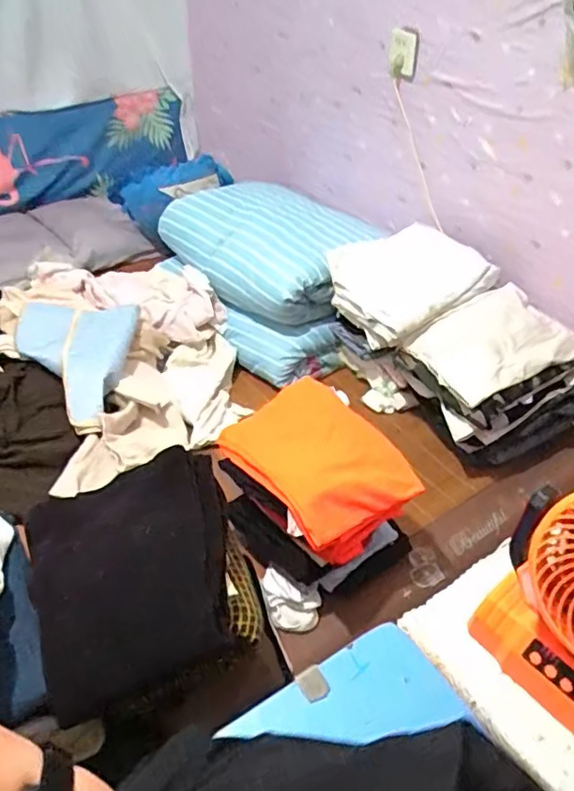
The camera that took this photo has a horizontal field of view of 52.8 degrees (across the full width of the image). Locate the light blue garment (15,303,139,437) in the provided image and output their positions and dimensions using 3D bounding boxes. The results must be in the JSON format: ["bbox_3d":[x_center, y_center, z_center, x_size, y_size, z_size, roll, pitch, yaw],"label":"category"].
[{"bbox_3d":[-0.467,-0.120,1.311,0.218,0.137,0.454,-26,47,-29],"label":"light blue garment"}]

